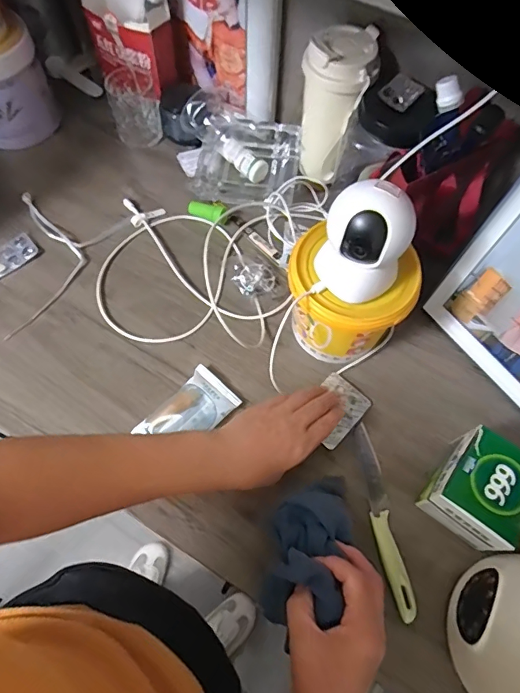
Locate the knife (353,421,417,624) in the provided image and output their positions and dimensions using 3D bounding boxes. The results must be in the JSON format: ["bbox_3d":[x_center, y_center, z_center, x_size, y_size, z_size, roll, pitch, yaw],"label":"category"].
[{"bbox_3d":[0.132,0.180,0.493,0.024,0.013,0.196,-7,65,-5],"label":"knife"}]

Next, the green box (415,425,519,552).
[{"bbox_3d":[0.222,0.144,0.457,0.091,0.078,0.098,32,68,13],"label":"green box"}]

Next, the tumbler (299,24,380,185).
[{"bbox_3d":[0.090,-0.296,0.579,0.079,0.163,0.083,1,65,-1],"label":"tumbler"}]

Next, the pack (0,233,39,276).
[{"bbox_3d":[-0.345,-0.115,0.609,0.091,0.007,0.042,-32,69,-15],"label":"pack"}]

